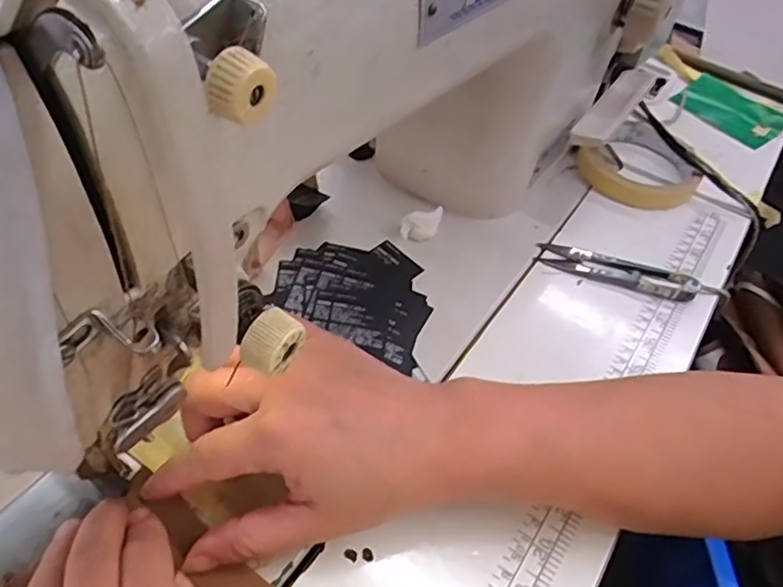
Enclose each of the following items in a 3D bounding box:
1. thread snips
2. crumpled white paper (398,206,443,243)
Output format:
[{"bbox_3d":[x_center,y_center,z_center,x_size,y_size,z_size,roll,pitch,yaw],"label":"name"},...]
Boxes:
[{"bbox_3d":[0.148,-0.015,0.408,0.102,0.012,0.025,17,49,7],"label":"thread snips"},{"bbox_3d":[0.021,-0.046,0.406,0.032,0.016,0.012,-18,54,-22],"label":"crumpled white paper"}]

